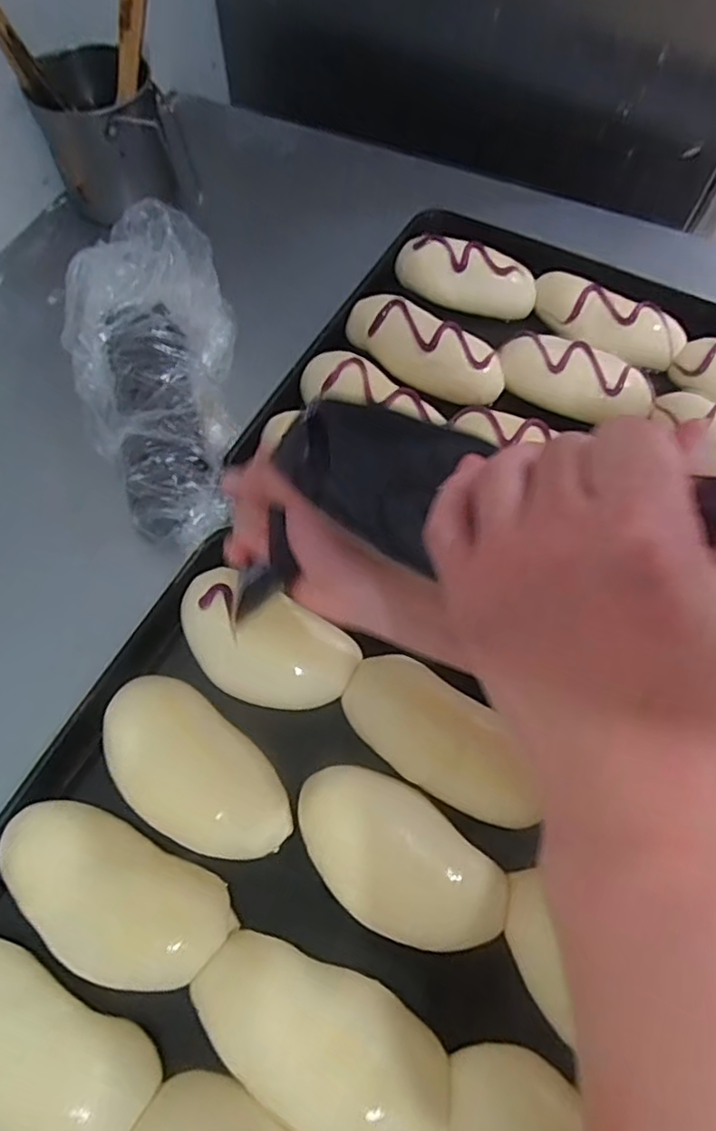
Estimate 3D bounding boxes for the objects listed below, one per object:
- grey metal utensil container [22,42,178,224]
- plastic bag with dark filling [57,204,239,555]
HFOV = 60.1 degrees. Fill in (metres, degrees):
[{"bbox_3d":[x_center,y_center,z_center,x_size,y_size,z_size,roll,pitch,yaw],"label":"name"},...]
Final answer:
[{"bbox_3d":[-0.261,-0.444,0.649,0.121,0.123,0.110,-19,66,-10],"label":"grey metal utensil container"},{"bbox_3d":[-0.170,-0.158,0.510,0.135,0.095,0.292,-10,65,-6],"label":"plastic bag with dark filling"}]

